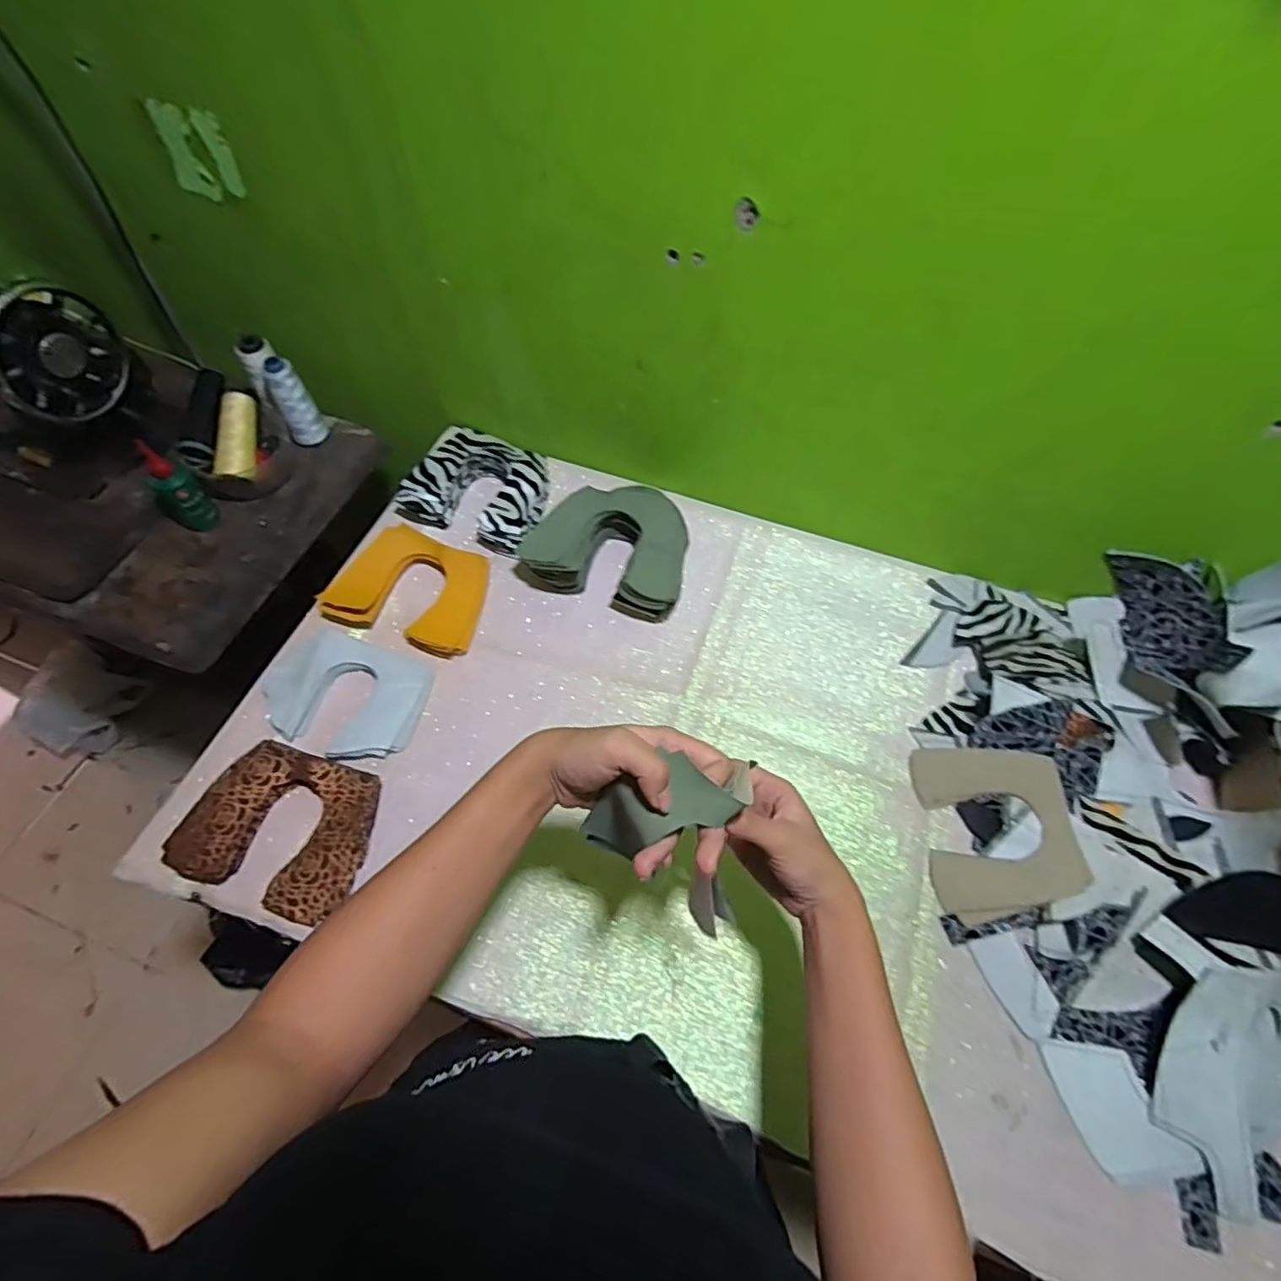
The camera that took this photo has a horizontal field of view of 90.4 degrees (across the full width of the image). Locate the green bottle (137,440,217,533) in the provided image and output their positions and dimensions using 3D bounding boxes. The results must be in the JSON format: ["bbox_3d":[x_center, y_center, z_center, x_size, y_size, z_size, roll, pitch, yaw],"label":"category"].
[{"bbox_3d":[-0.532,-0.174,0.723,0.051,0.101,0.042,-35,67,-20],"label":"green bottle"}]

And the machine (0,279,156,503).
[{"bbox_3d":[-0.760,-0.326,0.729,0.336,0.211,0.167,21,61,9],"label":"machine"}]

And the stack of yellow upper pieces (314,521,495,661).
[{"bbox_3d":[-0.253,-0.059,0.704,0.162,0.027,0.127,15,60,6],"label":"stack of yellow upper pieces"}]

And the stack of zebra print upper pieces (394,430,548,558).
[{"bbox_3d":[-0.187,-0.181,0.768,0.162,0.049,0.136,20,61,9],"label":"stack of zebra print upper pieces"}]

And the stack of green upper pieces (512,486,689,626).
[{"bbox_3d":[-0.035,-0.120,0.731,0.186,0.063,0.174,14,60,5],"label":"stack of green upper pieces"}]

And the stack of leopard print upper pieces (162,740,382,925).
[{"bbox_3d":[-0.325,0.167,0.577,0.165,0.021,0.130,15,60,6],"label":"stack of leopard print upper pieces"}]

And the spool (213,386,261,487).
[{"bbox_3d":[-0.484,-0.248,0.766,0.034,0.038,0.123,-3,72,-5],"label":"spool"}]

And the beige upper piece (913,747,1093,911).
[{"bbox_3d":[0.331,0.170,0.589,0.128,0.014,0.147,-7,62,12],"label":"beige upper piece"}]

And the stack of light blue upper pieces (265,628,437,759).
[{"bbox_3d":[-0.299,0.053,0.641,0.159,0.021,0.116,16,60,7],"label":"stack of light blue upper pieces"}]

